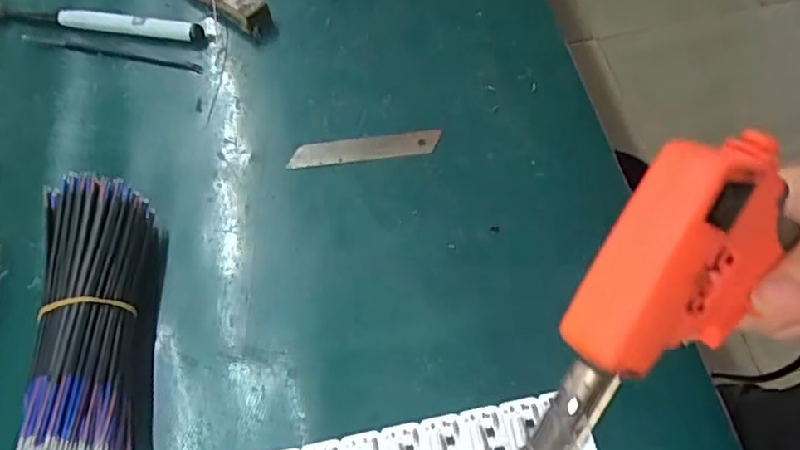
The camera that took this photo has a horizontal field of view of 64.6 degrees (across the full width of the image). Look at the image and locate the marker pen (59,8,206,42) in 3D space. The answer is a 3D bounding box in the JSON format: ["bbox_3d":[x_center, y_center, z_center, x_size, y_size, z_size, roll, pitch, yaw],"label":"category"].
[{"bbox_3d":[-0.194,-0.143,0.452,0.107,0.010,0.016,10,61,9],"label":"marker pen"}]

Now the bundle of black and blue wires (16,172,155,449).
[{"bbox_3d":[-0.160,0.047,0.326,0.050,0.040,0.152,-6,60,0],"label":"bundle of black and blue wires"}]

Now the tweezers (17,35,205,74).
[{"bbox_3d":[-0.204,-0.122,0.448,0.136,0.007,0.008,10,61,9],"label":"tweezers"}]

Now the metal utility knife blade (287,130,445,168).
[{"bbox_3d":[-0.022,-0.048,0.395,0.093,0.004,0.017,-7,70,1],"label":"metal utility knife blade"}]

